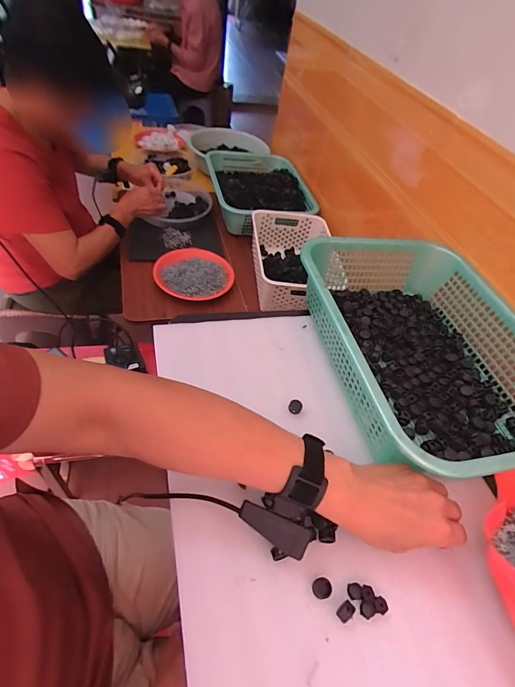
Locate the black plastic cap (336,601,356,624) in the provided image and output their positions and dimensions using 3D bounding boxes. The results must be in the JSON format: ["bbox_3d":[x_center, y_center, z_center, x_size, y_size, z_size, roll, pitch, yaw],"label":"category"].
[{"bbox_3d":[0.081,0.245,0.338,0.017,0.009,0.011,-34,61,-30],"label":"black plastic cap"}]

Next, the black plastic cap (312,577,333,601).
[{"bbox_3d":[0.061,0.232,0.350,0.018,0.004,0.017,3,49,-4],"label":"black plastic cap"}]

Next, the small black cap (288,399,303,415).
[{"bbox_3d":[0.049,0.082,0.478,0.017,0.009,0.019,23,51,13],"label":"small black cap"}]

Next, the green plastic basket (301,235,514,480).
[{"bbox_3d":[0.240,0.001,0.525,0.288,0.113,0.383,-6,51,-11],"label":"green plastic basket"}]

